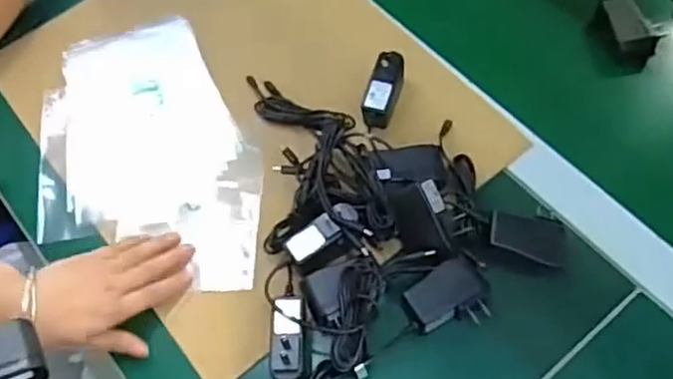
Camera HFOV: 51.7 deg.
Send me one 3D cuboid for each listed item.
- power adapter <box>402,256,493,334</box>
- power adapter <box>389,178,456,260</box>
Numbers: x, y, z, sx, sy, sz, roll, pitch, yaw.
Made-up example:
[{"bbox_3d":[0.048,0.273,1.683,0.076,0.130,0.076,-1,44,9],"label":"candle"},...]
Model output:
[{"bbox_3d":[0.100,0.100,0.622,0.076,0.030,0.056,-29,66,-10],"label":"power adapter"},{"bbox_3d":[0.080,0.029,0.632,0.046,0.024,0.073,-29,75,29],"label":"power adapter"}]

